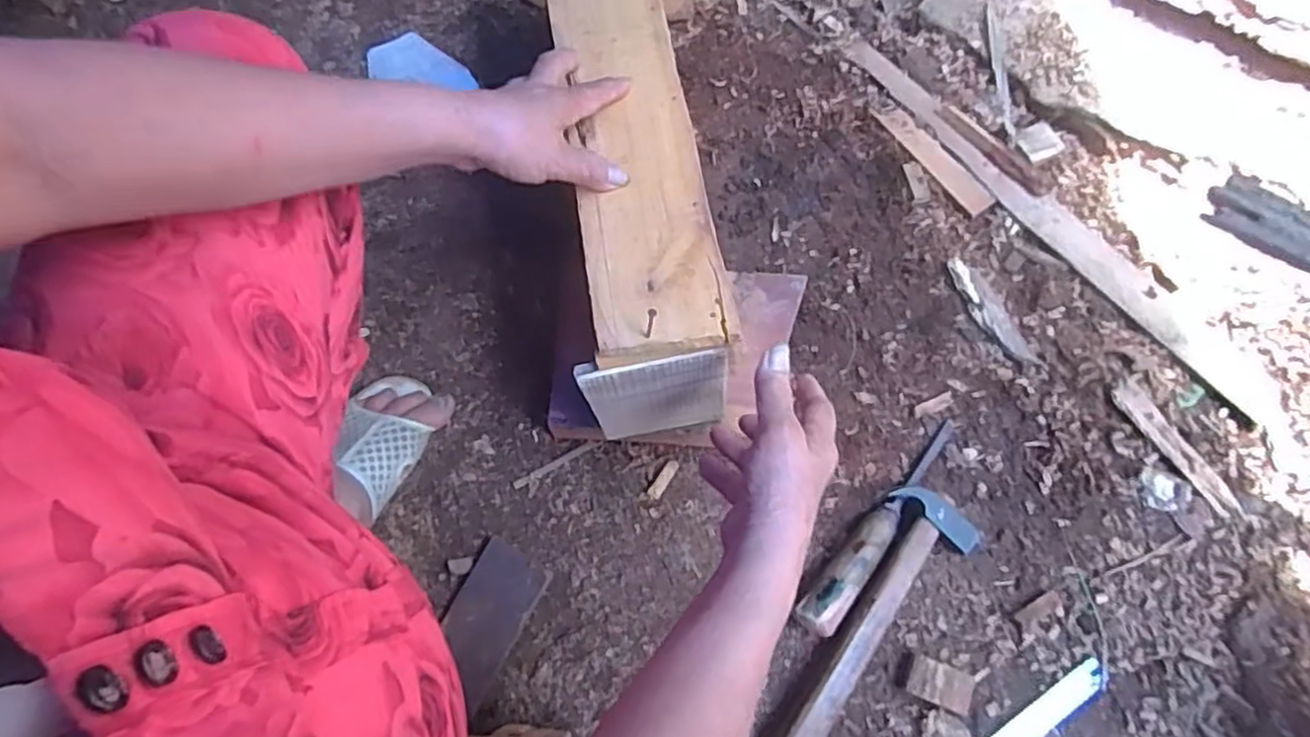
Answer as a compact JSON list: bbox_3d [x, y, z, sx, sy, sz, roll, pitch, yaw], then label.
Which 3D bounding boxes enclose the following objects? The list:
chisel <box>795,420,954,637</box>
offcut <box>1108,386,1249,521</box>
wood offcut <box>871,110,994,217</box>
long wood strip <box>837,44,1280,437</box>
[{"bbox_3d":[0.193,0.128,0.599,0.034,0.035,0.220,39,75,15],"label":"chisel"},{"bbox_3d":[0.451,0.070,0.617,0.030,0.011,0.133,-34,72,-10],"label":"offcut"},{"bbox_3d":[0.281,-0.216,0.730,0.029,0.004,0.150,-35,72,-11],"label":"wood offcut"},{"bbox_3d":[0.375,-0.155,0.709,0.042,0.018,0.525,-36,72,-11],"label":"long wood strip"}]

